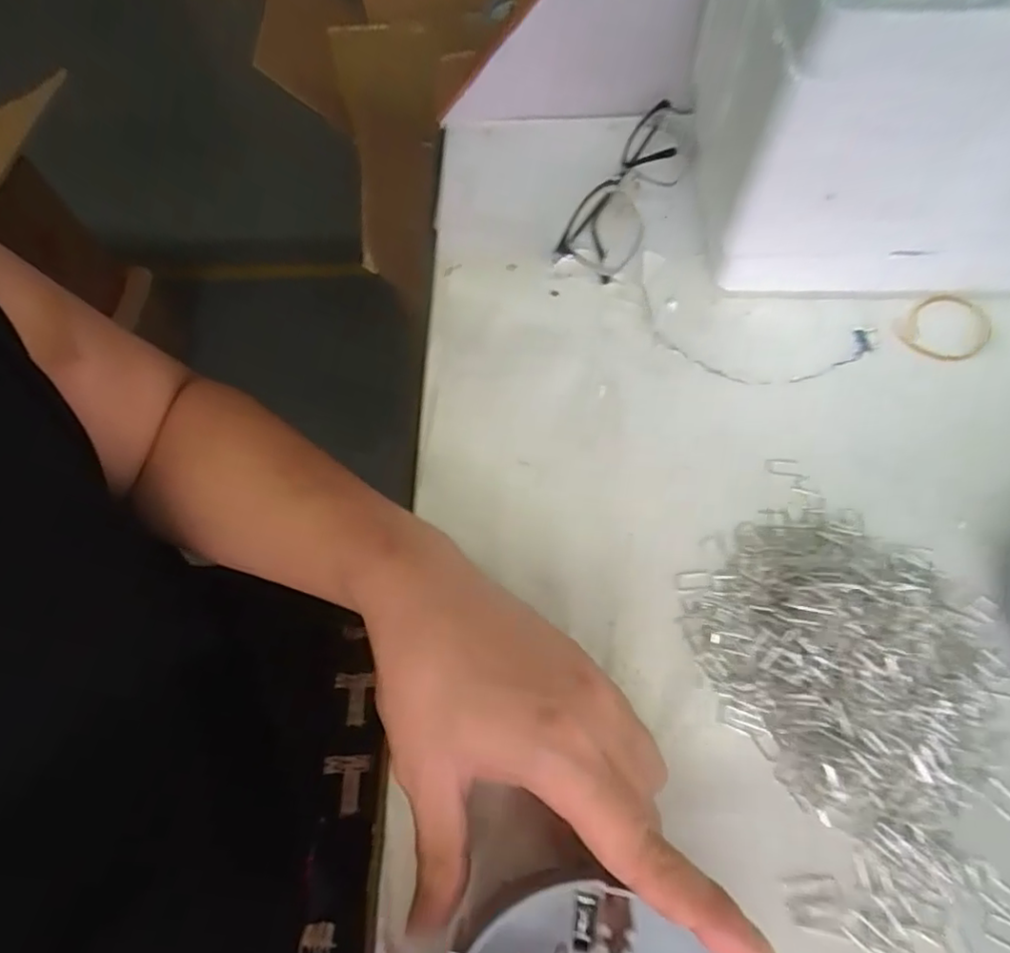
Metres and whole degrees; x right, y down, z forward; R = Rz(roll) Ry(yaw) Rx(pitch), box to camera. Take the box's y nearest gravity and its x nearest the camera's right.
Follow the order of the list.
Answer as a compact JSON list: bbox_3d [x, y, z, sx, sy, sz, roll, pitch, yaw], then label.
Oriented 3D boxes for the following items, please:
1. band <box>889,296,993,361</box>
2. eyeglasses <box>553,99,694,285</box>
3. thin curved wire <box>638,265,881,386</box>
[{"bbox_3d":[0.246,-0.083,0.343,0.052,0.004,0.040,-39,68,-16],"label":"band"},{"bbox_3d":[0.075,-0.178,0.380,0.045,0.030,0.136,23,67,13],"label":"eyeglasses"},{"bbox_3d":[0.136,-0.078,0.346,0.135,0.004,0.060,17,66,11],"label":"thin curved wire"}]

